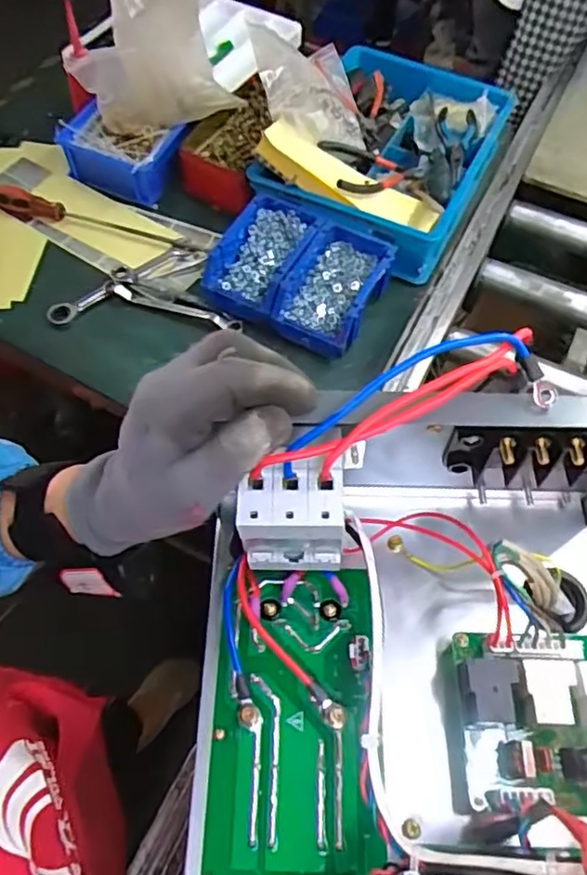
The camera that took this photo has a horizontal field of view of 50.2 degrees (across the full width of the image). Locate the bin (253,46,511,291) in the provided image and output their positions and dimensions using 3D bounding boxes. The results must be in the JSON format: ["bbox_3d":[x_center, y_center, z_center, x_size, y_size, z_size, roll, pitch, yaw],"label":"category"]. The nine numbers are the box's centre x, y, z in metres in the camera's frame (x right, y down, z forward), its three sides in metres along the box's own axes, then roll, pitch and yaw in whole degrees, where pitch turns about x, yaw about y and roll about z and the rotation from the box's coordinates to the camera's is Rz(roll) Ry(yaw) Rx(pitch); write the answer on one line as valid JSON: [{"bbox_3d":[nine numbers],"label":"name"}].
[{"bbox_3d":[0.140,-0.416,0.938,0.287,0.092,0.386,22,62,10],"label":"bin"}]

